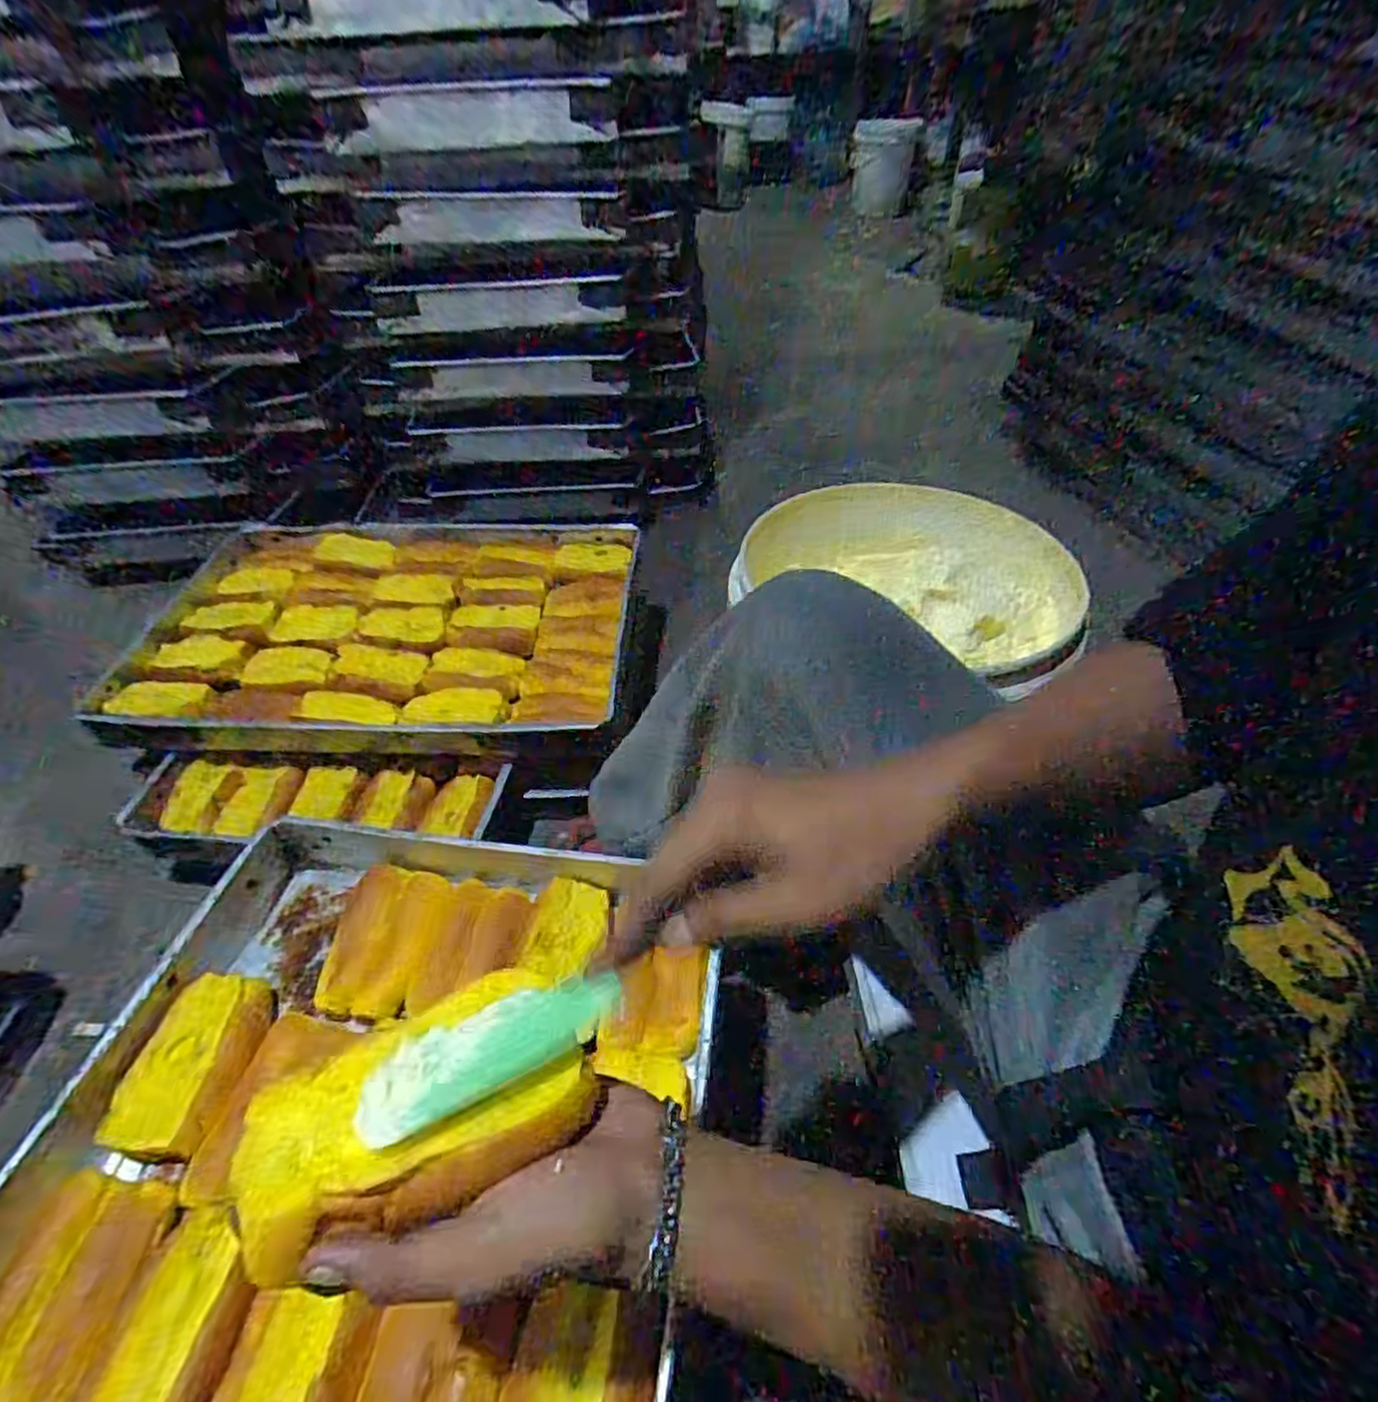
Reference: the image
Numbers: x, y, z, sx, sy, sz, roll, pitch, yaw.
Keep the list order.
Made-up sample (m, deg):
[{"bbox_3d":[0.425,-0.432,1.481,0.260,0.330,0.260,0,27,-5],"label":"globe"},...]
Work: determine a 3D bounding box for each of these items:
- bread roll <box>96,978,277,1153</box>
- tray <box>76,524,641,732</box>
[{"bbox_3d":[-0.348,0.252,0.498,0.055,0.033,0.116,-1,42,4],"label":"bread roll"},{"bbox_3d":[-0.399,-0.112,0.956,0.645,0.051,0.453,1,45,3],"label":"tray"}]

